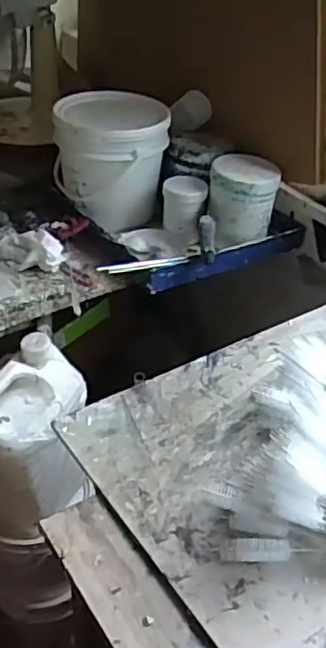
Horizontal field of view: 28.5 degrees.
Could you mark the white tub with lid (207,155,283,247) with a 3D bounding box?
[{"bbox_3d":[0.134,-0.215,1.118,0.111,0.126,0.102,3,37,-2],"label":"white tub with lid"}]

